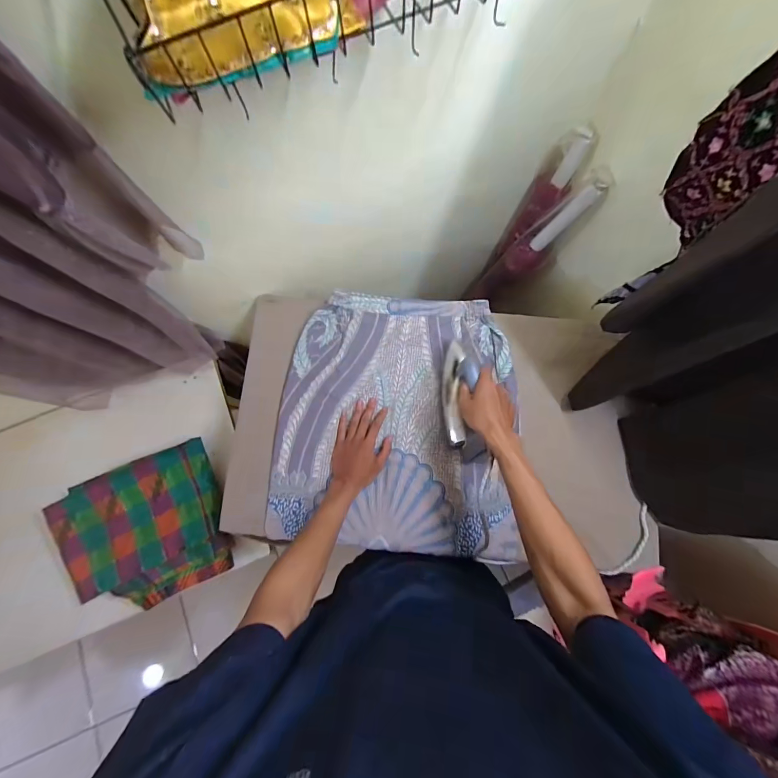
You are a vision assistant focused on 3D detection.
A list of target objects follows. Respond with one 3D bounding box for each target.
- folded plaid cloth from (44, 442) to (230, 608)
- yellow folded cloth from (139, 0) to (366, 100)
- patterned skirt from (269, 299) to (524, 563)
[{"bbox_3d":[-0.505,0.291,0.725,0.313,0.043,0.286,-25,77,-5],"label":"folded plaid cloth"},{"bbox_3d":[-0.114,-0.310,0.273,0.189,0.058,0.086,-23,77,-5],"label":"yellow folded cloth"},{"bbox_3d":[0.012,0.050,0.667,0.431,0.026,0.475,3,76,2],"label":"patterned skirt"}]

